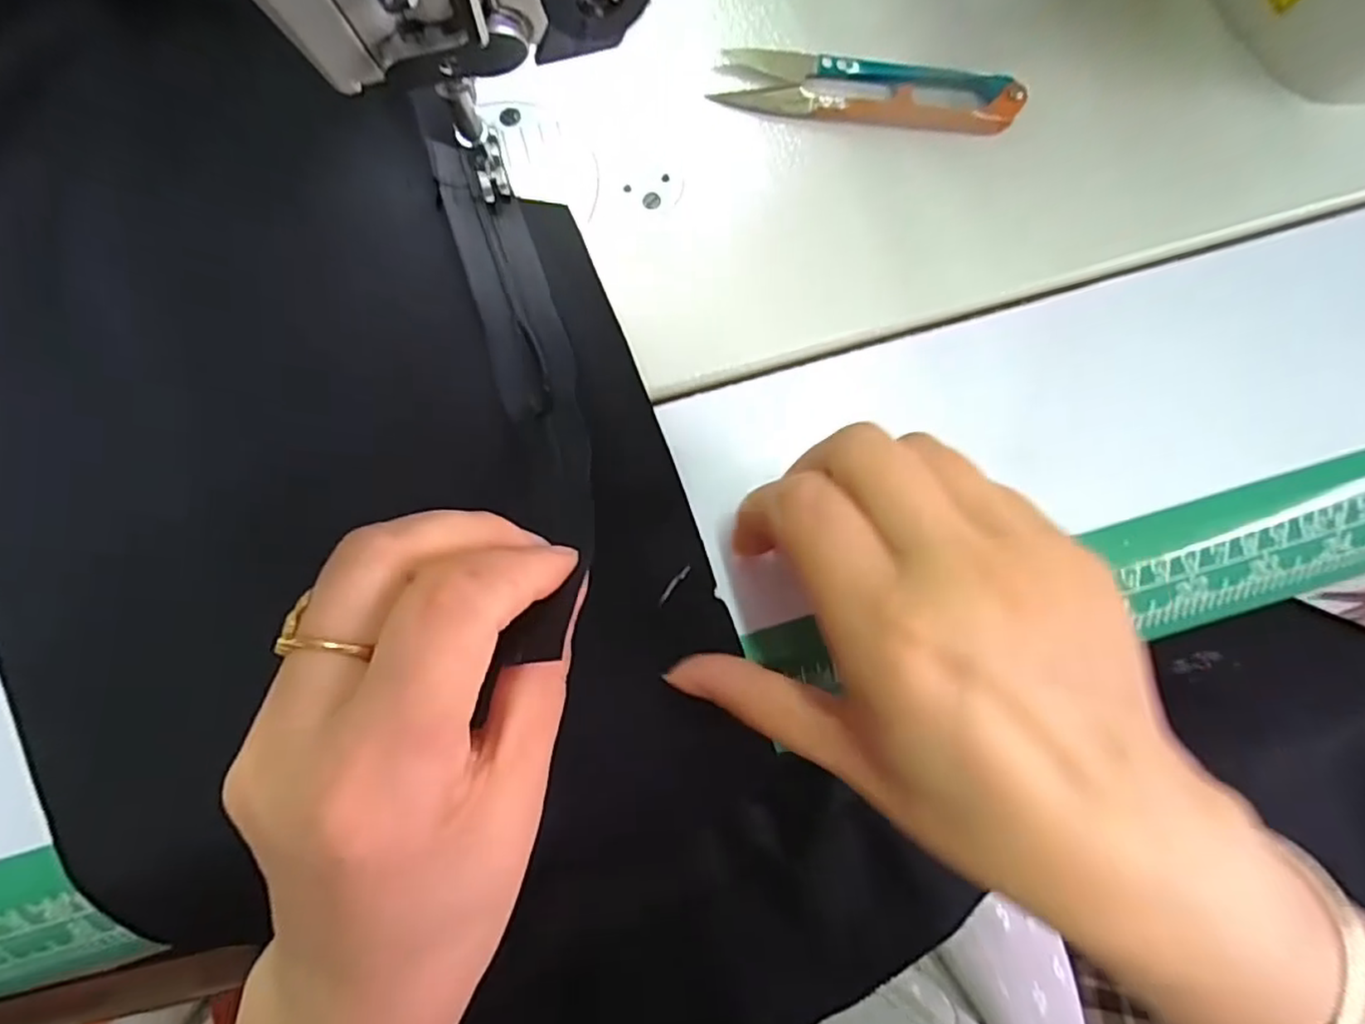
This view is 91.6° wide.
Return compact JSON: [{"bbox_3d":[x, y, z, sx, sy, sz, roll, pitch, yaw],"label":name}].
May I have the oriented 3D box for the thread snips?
[{"bbox_3d":[0.063,-0.142,0.225,0.099,0.012,0.024,9,83,0],"label":"thread snips"}]

